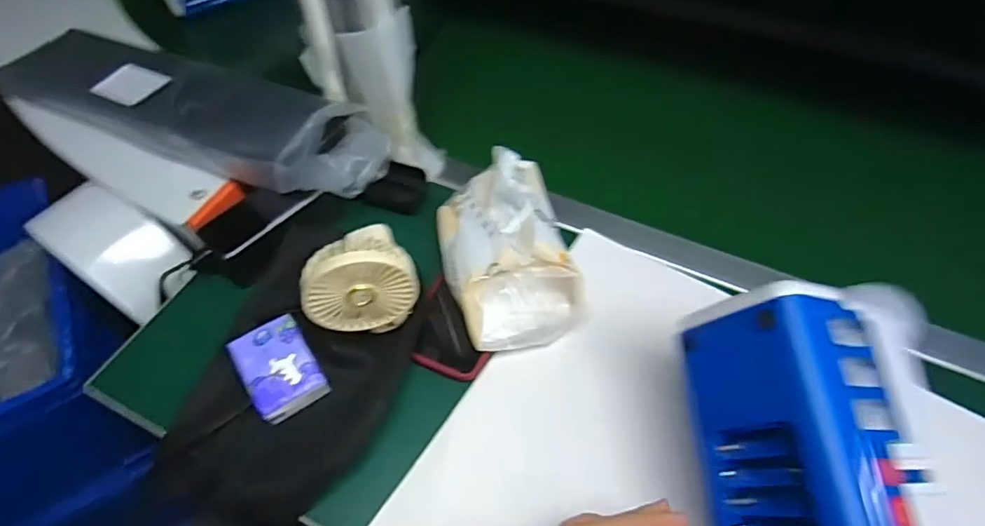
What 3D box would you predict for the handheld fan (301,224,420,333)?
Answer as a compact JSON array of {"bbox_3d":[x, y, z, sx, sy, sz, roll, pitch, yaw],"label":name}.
[{"bbox_3d":[-0.106,0.022,0.450,0.088,0.103,0.037,-16,56,-9],"label":"handheld fan"}]

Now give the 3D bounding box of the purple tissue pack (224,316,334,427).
[{"bbox_3d":[-0.178,0.086,0.457,0.056,0.023,0.076,-29,59,-18],"label":"purple tissue pack"}]

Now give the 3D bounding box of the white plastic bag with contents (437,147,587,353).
[{"bbox_3d":[0.012,-0.019,0.485,0.107,0.080,0.168,-9,55,-5],"label":"white plastic bag with contents"}]

